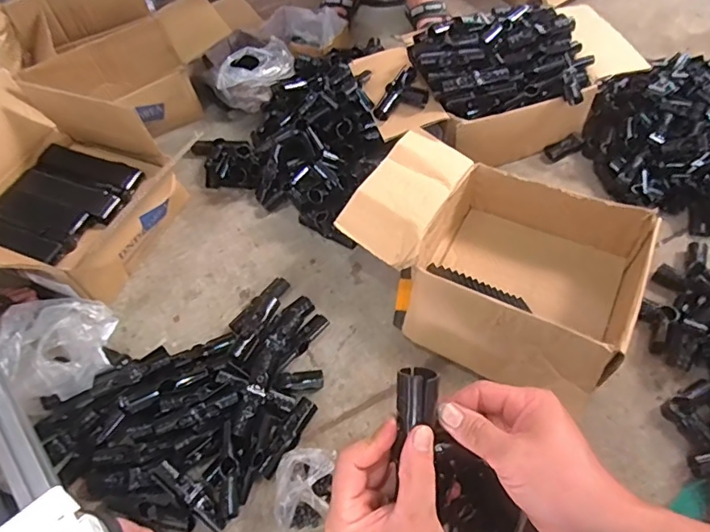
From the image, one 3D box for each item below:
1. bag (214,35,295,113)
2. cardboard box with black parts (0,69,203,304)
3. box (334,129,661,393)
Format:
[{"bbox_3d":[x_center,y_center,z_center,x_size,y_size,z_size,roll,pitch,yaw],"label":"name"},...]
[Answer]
[{"bbox_3d":[-0.237,-0.446,1.231,0.195,0.126,0.111,-23,57,-10],"label":"bag"},{"bbox_3d":[-0.574,-0.141,0.980,0.413,0.225,0.350,25,62,21],"label":"cardboard box with black parts"},{"bbox_3d":[0.219,-0.016,0.856,0.449,0.148,0.328,22,61,19],"label":"box"}]

